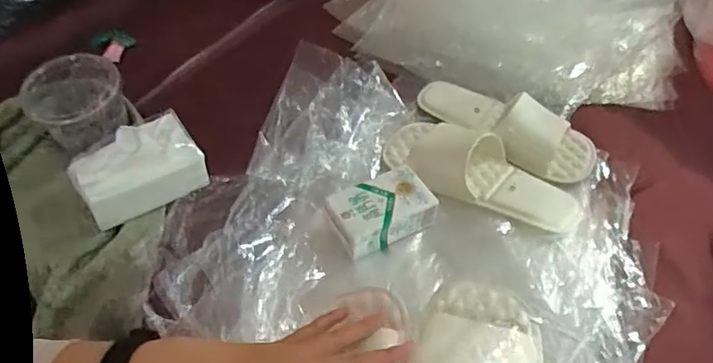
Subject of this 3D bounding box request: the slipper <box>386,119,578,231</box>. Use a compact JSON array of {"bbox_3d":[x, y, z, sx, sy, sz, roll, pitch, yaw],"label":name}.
[{"bbox_3d":[0.146,-0.014,0.667,0.238,0.054,0.091,26,57,20],"label":"slipper"}]

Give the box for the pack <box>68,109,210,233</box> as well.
[{"bbox_3d":[-0.248,-0.019,0.648,0.134,0.089,0.096,-32,58,-21],"label":"pack"}]

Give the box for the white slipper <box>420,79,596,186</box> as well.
[{"bbox_3d":[0.187,-0.075,0.722,0.228,0.060,0.092,26,57,19],"label":"white slipper"}]

